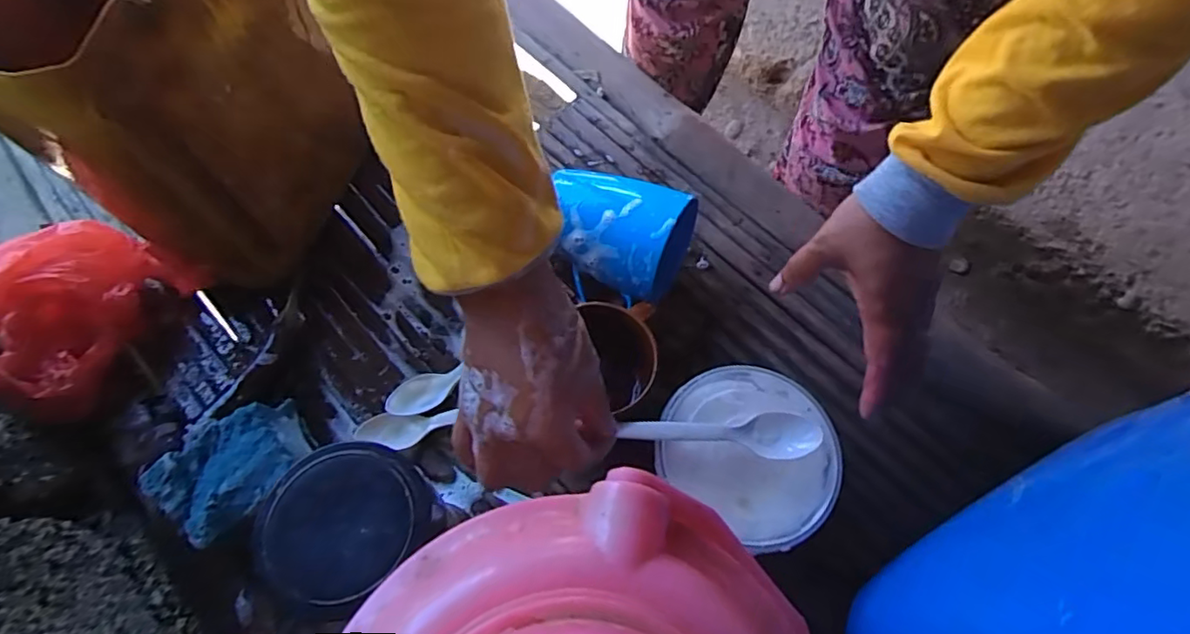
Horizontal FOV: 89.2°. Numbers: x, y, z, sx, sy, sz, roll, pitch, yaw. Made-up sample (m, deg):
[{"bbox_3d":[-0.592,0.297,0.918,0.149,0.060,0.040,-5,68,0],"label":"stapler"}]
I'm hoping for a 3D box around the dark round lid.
[{"bbox_3d":[-0.106,0.083,0.250,0.062,0.008,0.062,-1,68,2],"label":"dark round lid"}]

